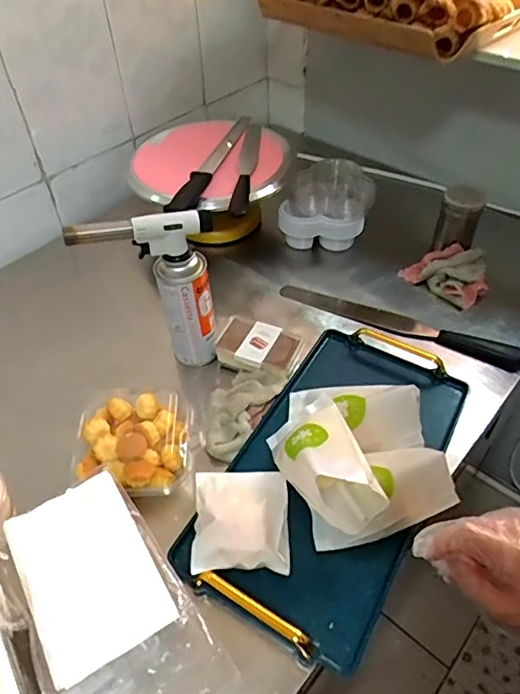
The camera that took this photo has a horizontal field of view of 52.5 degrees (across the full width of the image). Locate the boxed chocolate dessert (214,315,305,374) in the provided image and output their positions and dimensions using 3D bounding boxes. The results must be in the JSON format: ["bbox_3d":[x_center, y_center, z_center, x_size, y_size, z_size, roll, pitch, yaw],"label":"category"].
[{"bbox_3d":[-0.002,-0.001,0.739,0.108,0.036,0.071,17,49,18],"label":"boxed chocolate dessert"}]

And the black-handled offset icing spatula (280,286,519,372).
[{"bbox_3d":[0.206,-0.037,0.813,0.370,0.027,0.041,21,51,21],"label":"black-handled offset icing spatula"}]

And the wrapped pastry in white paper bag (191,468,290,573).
[{"bbox_3d":[-0.019,0.184,0.571,0.099,0.034,0.114,-3,46,0],"label":"wrapped pastry in white paper bag"}]

